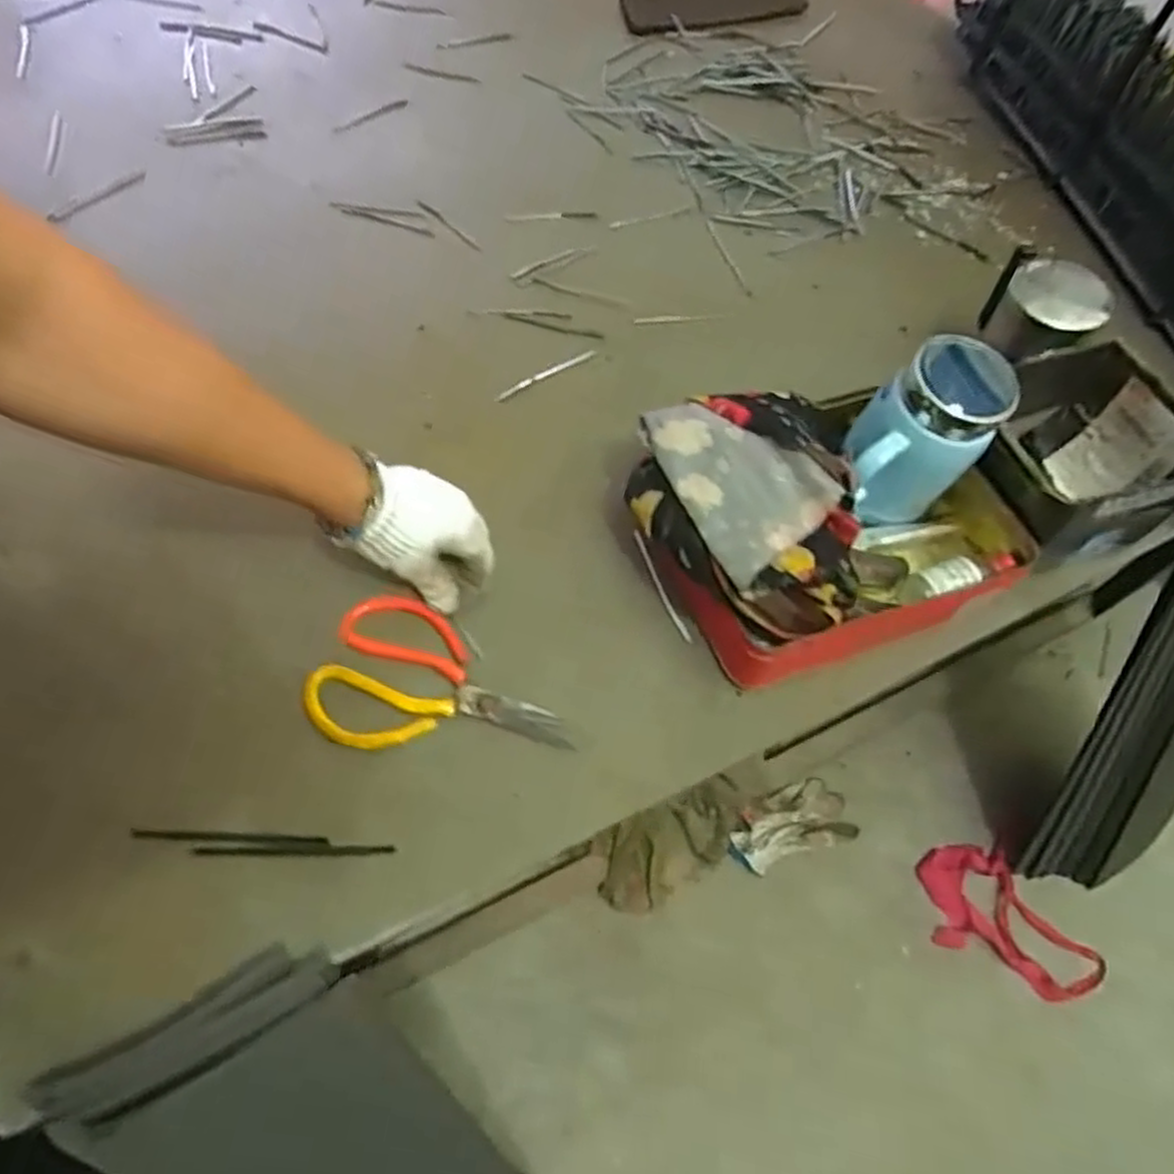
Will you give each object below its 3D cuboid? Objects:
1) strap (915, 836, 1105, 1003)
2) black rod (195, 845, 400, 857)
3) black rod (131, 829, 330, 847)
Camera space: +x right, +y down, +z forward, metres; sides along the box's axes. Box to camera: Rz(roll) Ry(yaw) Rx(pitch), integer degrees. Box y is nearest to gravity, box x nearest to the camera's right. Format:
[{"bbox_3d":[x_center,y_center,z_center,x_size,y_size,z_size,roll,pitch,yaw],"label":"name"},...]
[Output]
[{"bbox_3d":[0.533,0.430,1.003,0.159,0.025,0.221,-28,65,-17],"label":"strap"},{"bbox_3d":[-0.186,0.166,0.494,0.127,0.006,0.005,0,60,-2],"label":"black rod"},{"bbox_3d":[-0.226,0.159,0.496,0.124,0.009,0.006,3,60,-1],"label":"black rod"}]

